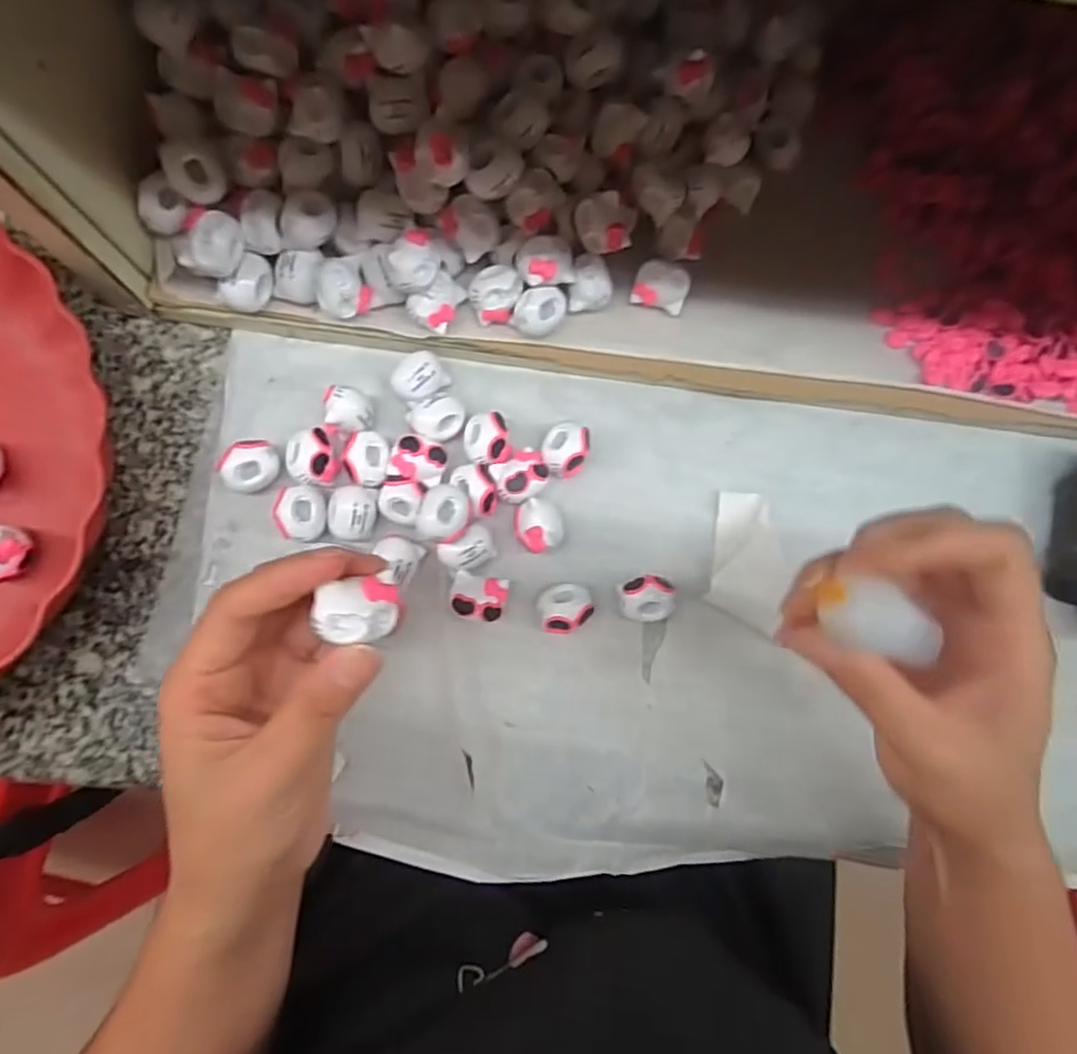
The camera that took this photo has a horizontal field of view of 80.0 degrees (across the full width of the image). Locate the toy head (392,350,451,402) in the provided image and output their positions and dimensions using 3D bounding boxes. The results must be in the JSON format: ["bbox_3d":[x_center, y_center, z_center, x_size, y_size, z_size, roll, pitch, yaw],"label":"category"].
[{"bbox_3d":[-0.058,-0.072,0.306,0.024,0.019,0.023,0,83,-4],"label":"toy head"}]

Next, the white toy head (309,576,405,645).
[{"bbox_3d":[-0.056,0.027,0.200,0.025,0.013,0.018,-4,83,-4],"label":"white toy head"}]

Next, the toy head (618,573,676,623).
[{"bbox_3d":[0.050,0.033,0.300,0.026,0.015,0.020,5,83,-3],"label":"toy head"}]

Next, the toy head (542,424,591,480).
[{"bbox_3d":[0.013,-0.036,0.306,0.022,0.019,0.026,28,82,0],"label":"toy head"}]

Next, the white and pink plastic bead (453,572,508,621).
[{"bbox_3d":[-0.027,0.032,0.292,0.024,0.018,0.019,8,83,-3],"label":"white and pink plastic bead"}]

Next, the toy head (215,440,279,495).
[{"bbox_3d":[-0.131,-0.027,0.295,0.021,0.021,0.025,34,82,1],"label":"toy head"}]

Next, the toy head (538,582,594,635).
[{"bbox_3d":[0.012,0.037,0.297,0.024,0.018,0.022,0,83,-4],"label":"toy head"}]

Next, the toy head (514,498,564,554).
[{"bbox_3d":[0.000,0.000,0.301,0.022,0.019,0.023,4,83,-3],"label":"toy head"}]

